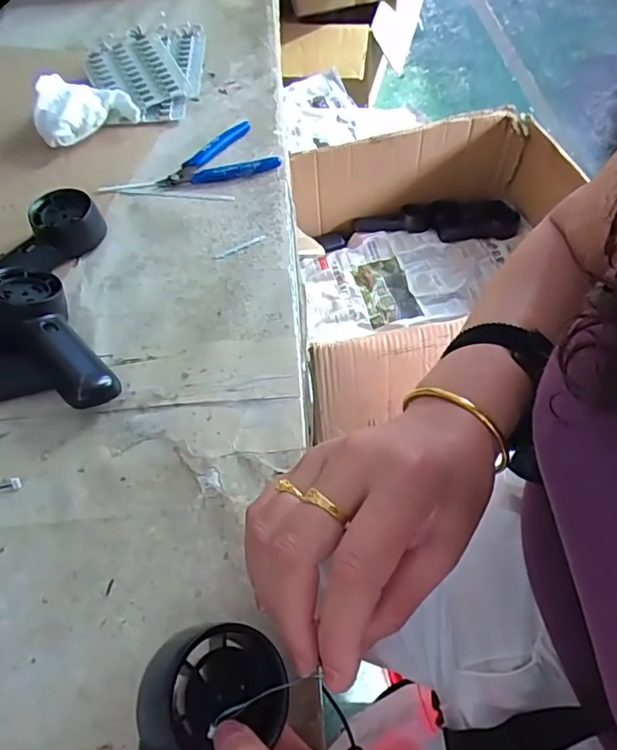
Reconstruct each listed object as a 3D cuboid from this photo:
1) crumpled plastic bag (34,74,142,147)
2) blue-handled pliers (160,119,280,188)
[{"bbox_3d":[-0.241,-0.285,0.561,0.102,0.052,0.062,-26,59,-13],"label":"crumpled plastic bag"},{"bbox_3d":[-0.096,-0.216,0.535,0.115,0.014,0.075,-29,60,-14],"label":"blue-handled pliers"}]

